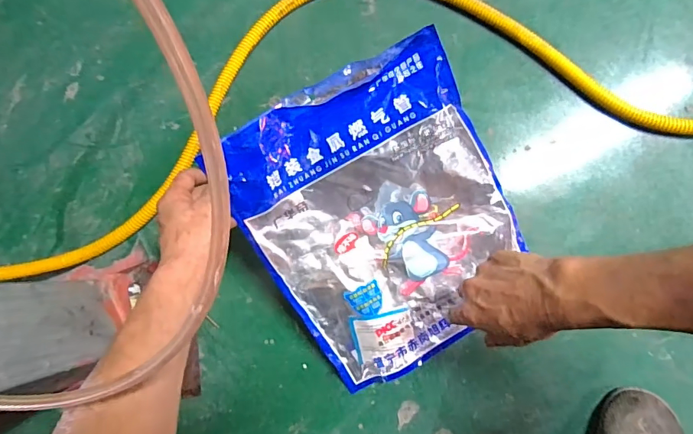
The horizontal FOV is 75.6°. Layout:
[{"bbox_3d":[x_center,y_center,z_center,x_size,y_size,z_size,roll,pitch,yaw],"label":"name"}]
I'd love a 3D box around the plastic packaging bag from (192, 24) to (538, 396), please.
[{"bbox_3d":[0.042,0.007,0.526,0.278,0.057,0.339,-28,104,3],"label":"plastic packaging bag"}]

